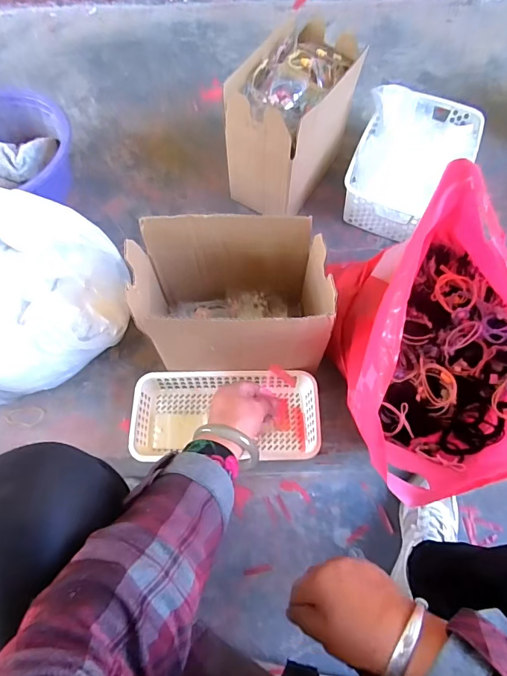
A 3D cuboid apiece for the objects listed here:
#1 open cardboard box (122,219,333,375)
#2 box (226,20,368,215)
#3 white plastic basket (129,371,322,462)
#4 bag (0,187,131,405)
[{"bbox_3d":[-0.029,-0.043,0.583,0.233,0.190,0.160,-4,65,-2],"label":"open cardboard box"},{"bbox_3d":[0.070,-0.375,0.759,0.143,0.224,0.245,28,68,13],"label":"box"},{"bbox_3d":[-0.039,0.115,0.626,0.267,0.047,0.124,1,65,2],"label":"white plastic basket"},{"bbox_3d":[-0.344,-0.057,0.637,0.268,0.181,0.261,-16,66,-7],"label":"bag"}]

